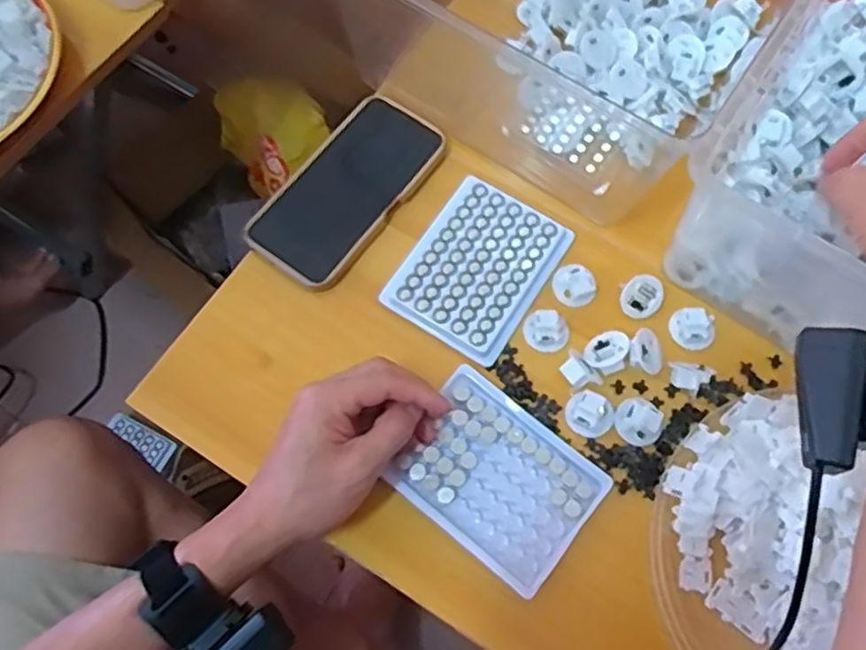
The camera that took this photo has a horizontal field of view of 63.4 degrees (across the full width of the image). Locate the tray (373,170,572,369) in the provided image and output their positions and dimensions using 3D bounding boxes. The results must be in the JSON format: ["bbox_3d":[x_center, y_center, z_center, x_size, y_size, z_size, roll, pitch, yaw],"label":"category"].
[{"bbox_3d":[0.034,-0.045,0.531,0.098,0.006,0.130,31,71,10],"label":"tray"}]

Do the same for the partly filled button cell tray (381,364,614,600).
[{"bbox_3d":[0.043,0.100,0.462,0.122,0.010,0.096,38,72,12],"label":"partly filled button cell tray"}]

